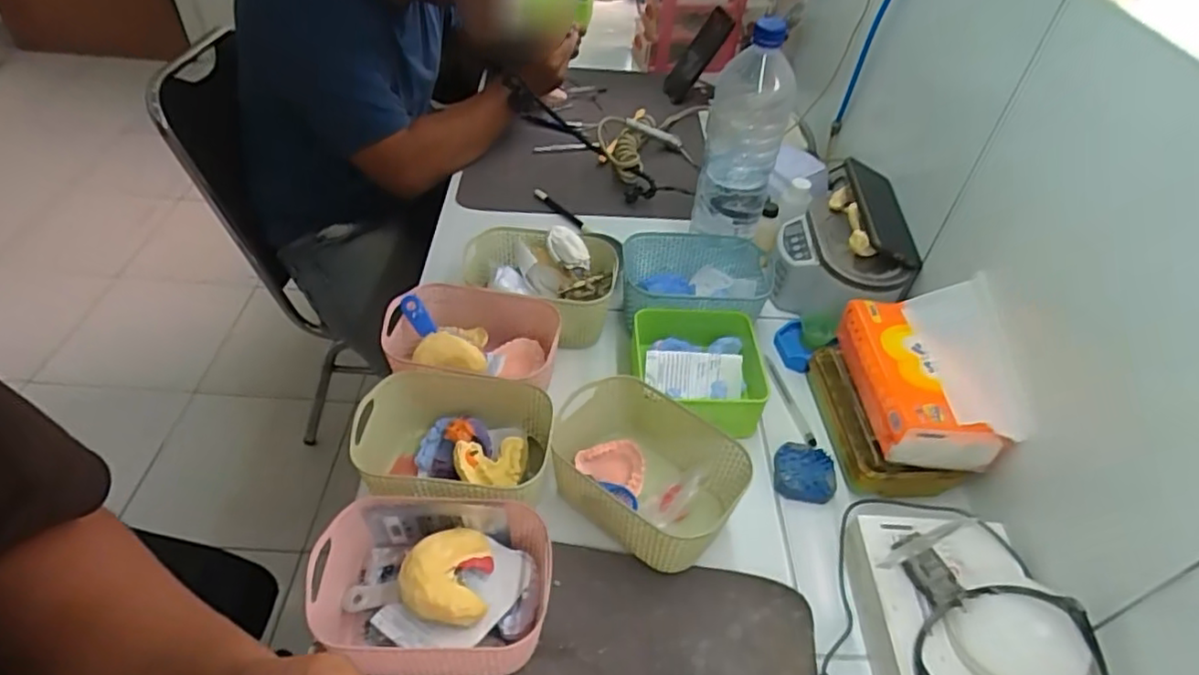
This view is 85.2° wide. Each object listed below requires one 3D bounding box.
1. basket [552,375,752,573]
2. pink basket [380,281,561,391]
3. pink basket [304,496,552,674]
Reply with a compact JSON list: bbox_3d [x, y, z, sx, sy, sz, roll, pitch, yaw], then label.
[{"bbox_3d":[0.042,0.121,0.604,0.164,0.073,0.137,35,52,26],"label":"basket"},{"bbox_3d":[-0.133,0.013,0.686,0.170,0.073,0.130,8,46,3],"label":"pink basket"},{"bbox_3d":[-0.127,0.200,0.511,0.178,0.079,0.119,2,46,-3],"label":"pink basket"}]

